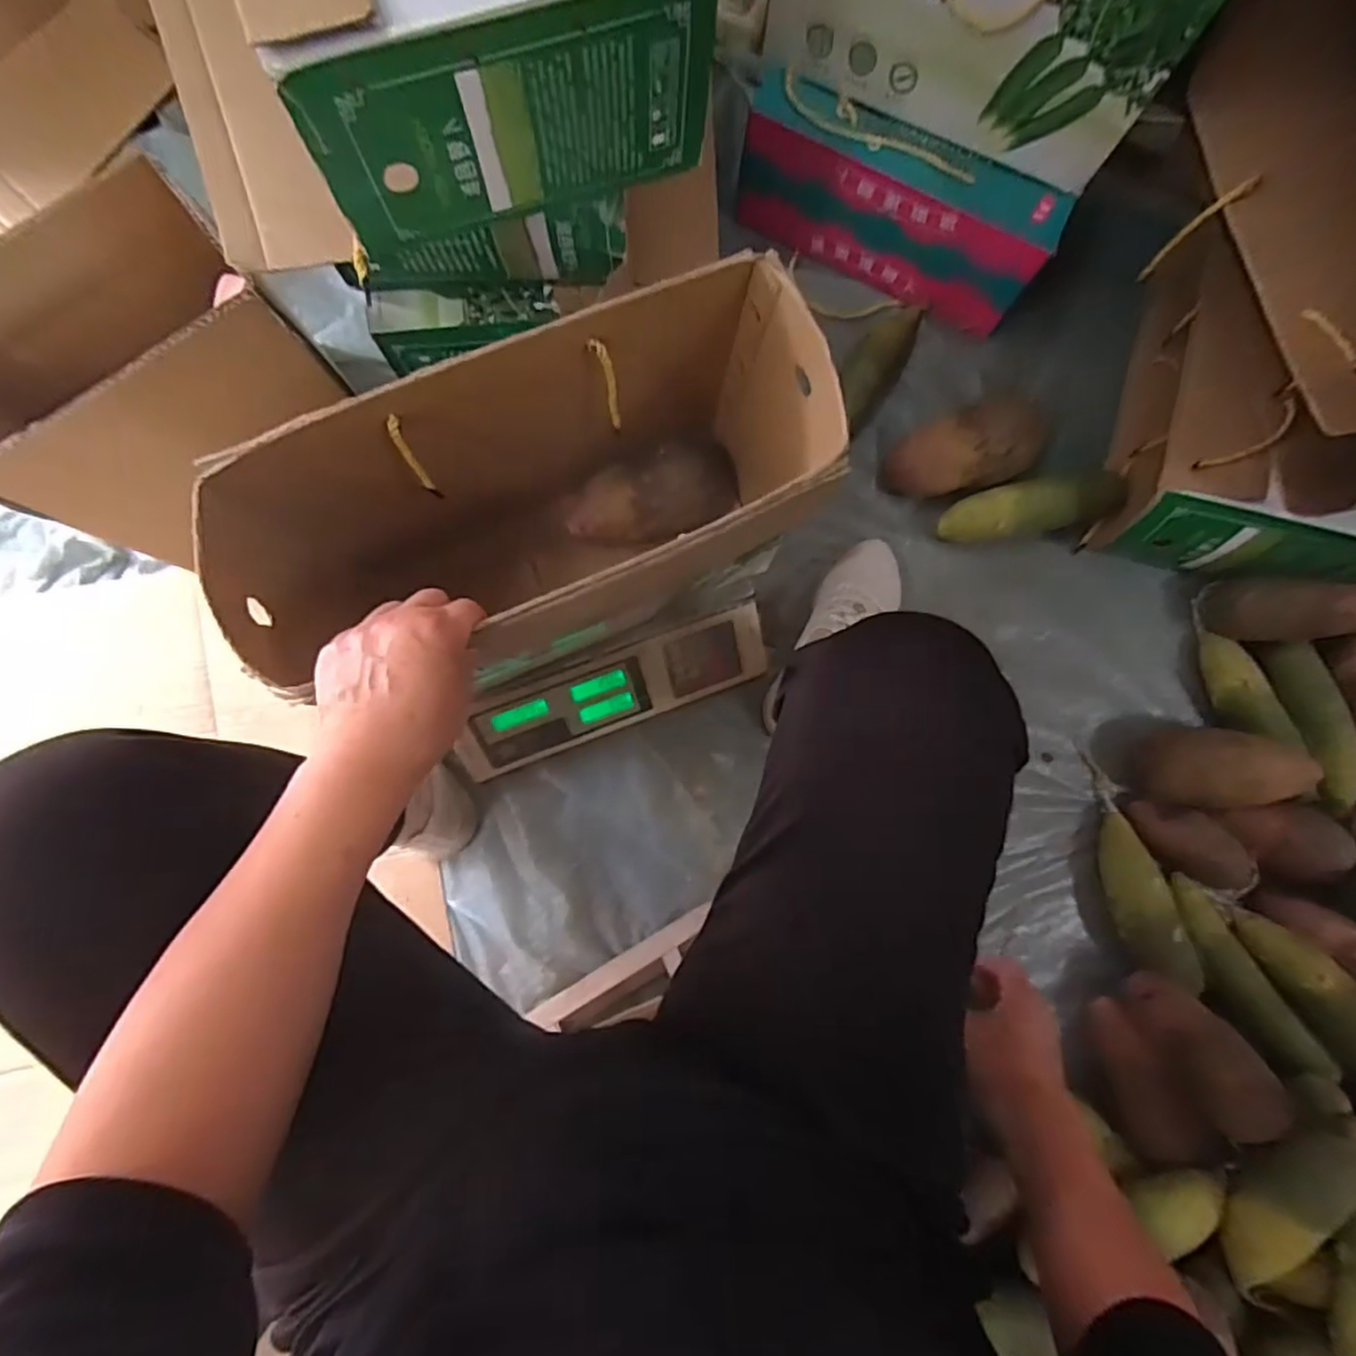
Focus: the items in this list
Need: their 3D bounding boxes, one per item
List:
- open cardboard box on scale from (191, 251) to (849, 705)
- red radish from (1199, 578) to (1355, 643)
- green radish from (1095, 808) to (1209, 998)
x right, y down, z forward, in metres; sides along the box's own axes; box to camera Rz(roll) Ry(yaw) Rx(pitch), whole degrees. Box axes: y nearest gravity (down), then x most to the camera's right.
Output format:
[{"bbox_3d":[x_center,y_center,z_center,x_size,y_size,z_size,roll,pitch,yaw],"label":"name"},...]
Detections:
[{"bbox_3d":[-0.089,-0.112,0.502,0.380,0.236,0.162,-22,84,-3],"label":"open cardboard box on scale"},{"bbox_3d":[0.668,-0.073,0.715,0.170,0.062,0.059,5,83,23],"label":"red radish"},{"bbox_3d":[0.484,0.235,0.707,0.056,0.056,0.182,-15,84,-2],"label":"green radish"}]

